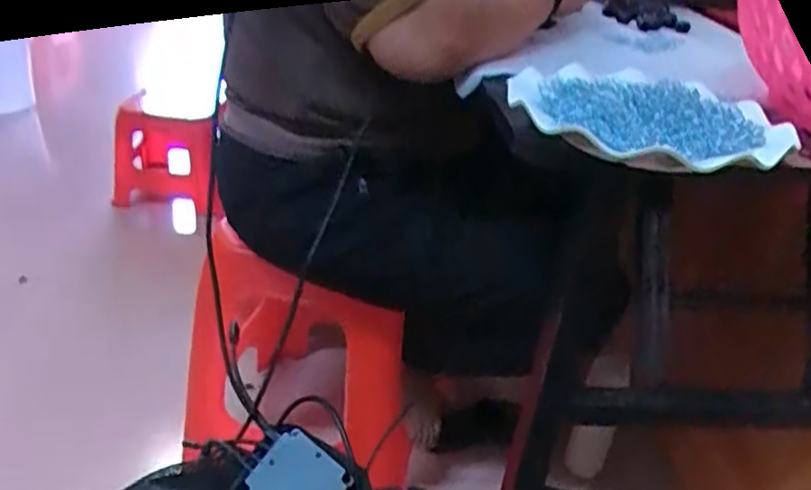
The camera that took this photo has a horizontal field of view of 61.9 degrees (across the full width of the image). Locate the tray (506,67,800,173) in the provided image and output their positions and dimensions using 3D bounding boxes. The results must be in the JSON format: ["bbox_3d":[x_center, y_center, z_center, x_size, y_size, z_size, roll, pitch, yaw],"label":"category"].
[{"bbox_3d":[0.164,-0.087,0.469,0.178,0.026,0.160,5,29,-1],"label":"tray"}]

